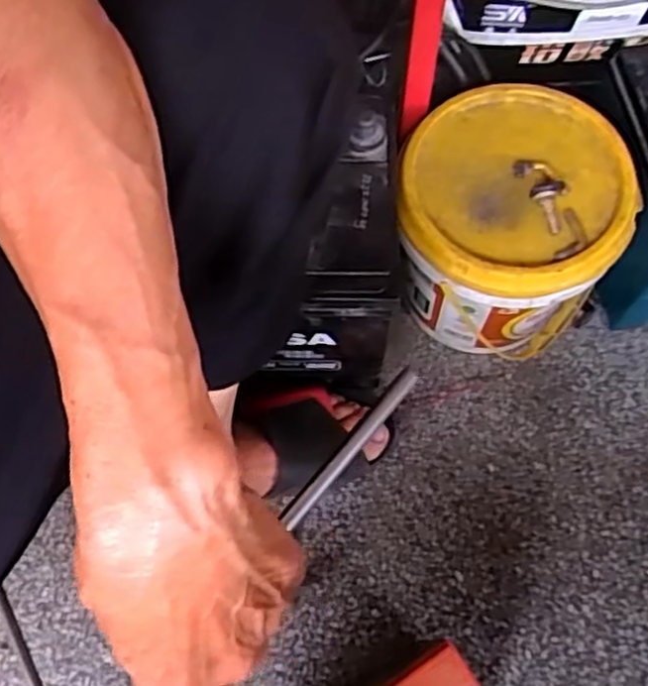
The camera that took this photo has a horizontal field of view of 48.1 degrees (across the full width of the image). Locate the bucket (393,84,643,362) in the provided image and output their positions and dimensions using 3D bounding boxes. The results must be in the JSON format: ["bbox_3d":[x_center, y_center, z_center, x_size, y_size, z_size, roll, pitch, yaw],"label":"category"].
[{"bbox_3d":[0.145,-0.083,0.614,0.164,0.182,0.166,0,67,1],"label":"bucket"}]

